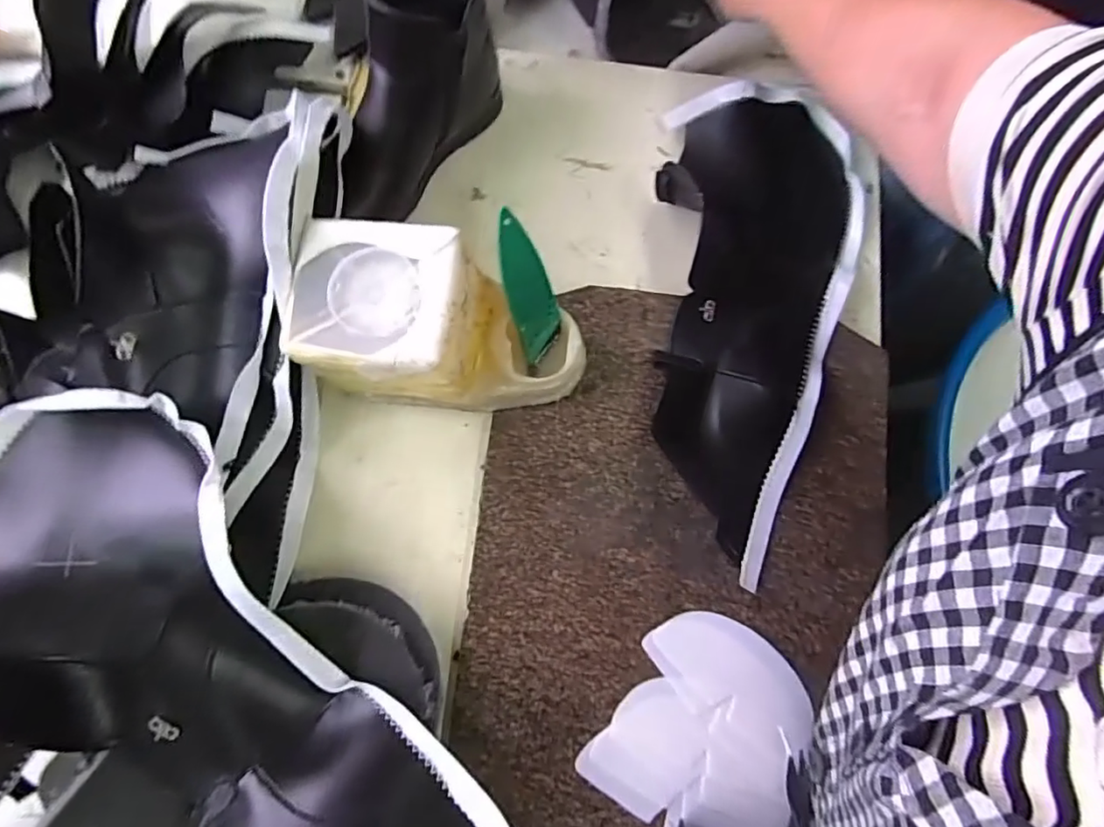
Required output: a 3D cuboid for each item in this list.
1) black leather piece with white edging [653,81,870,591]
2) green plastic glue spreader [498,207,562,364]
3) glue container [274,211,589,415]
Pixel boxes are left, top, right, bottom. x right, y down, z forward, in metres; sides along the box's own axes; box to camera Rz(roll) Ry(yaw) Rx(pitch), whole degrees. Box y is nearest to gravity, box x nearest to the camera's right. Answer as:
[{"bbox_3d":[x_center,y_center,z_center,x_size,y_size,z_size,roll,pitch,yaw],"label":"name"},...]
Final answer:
[{"bbox_3d":[0.165,-0.103,0.497,0.188,0.035,0.428,19,77,0],"label":"black leather piece with white edging"},{"bbox_3d":[-0.018,-0.092,0.414,0.040,0.122,0.006,-40,49,-14],"label":"green plastic glue spreader"},{"bbox_3d":[-0.079,-0.063,0.436,0.202,0.123,0.107,7,78,-1],"label":"glue container"}]

